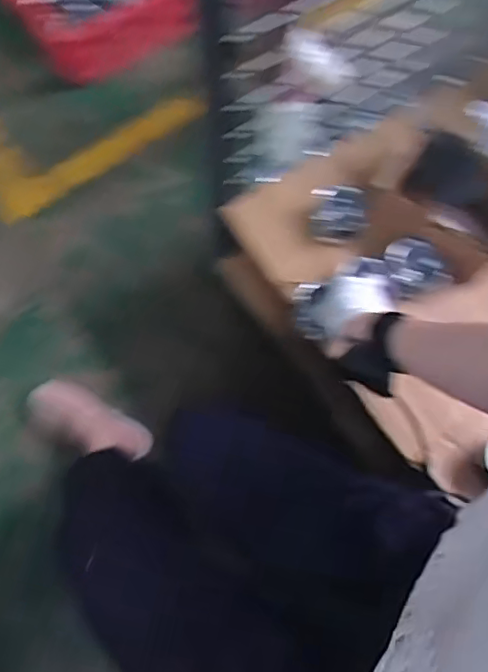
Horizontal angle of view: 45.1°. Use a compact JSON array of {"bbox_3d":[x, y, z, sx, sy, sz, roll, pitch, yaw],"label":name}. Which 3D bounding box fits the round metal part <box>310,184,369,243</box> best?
[{"bbox_3d":[0.143,-0.184,0.879,0.078,0.046,0.085,3,70,-1],"label":"round metal part"}]

